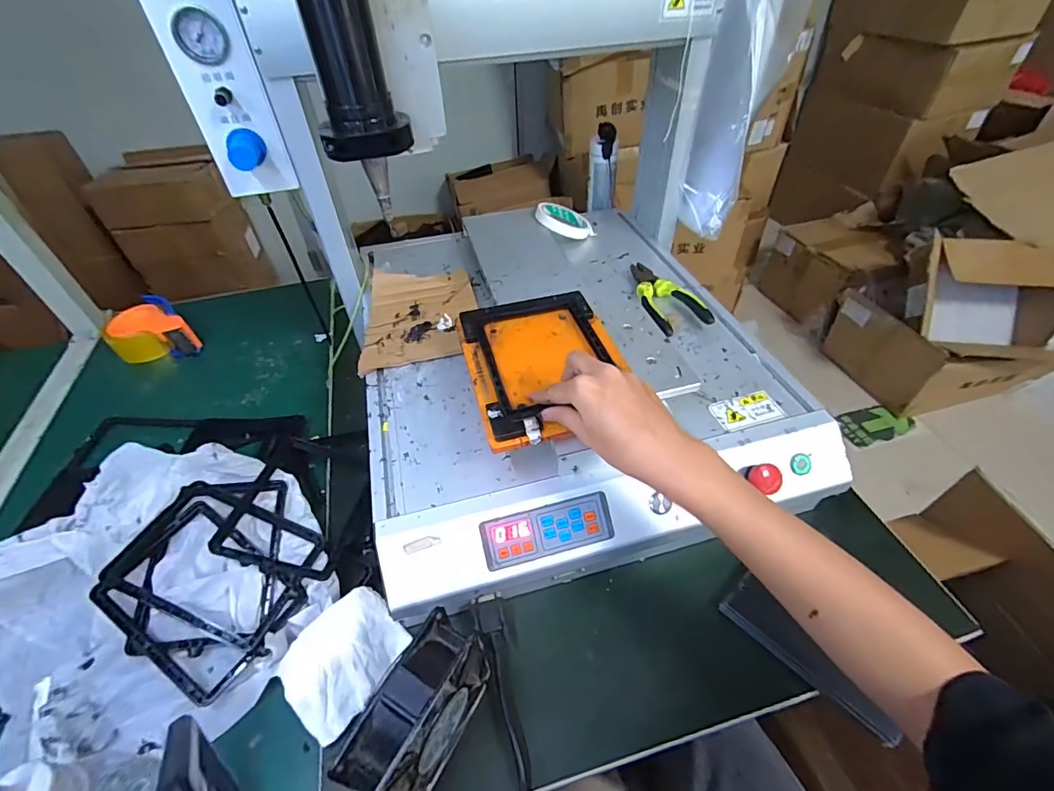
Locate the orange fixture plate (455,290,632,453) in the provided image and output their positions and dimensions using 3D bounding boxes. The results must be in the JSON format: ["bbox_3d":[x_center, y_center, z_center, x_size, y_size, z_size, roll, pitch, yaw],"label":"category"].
[{"bbox_3d":[0.018,-0.040,0.479,0.154,0.018,0.196,-12,46,-10],"label":"orange fixture plate"}]

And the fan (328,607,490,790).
[{"bbox_3d":[-0.078,0.244,0.362,0.041,0.126,0.117,21,49,22],"label":"fan"}]

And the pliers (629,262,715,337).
[{"bbox_3d":[0.179,-0.135,0.622,0.073,0.016,0.147,-12,46,-9],"label":"pliers"}]

